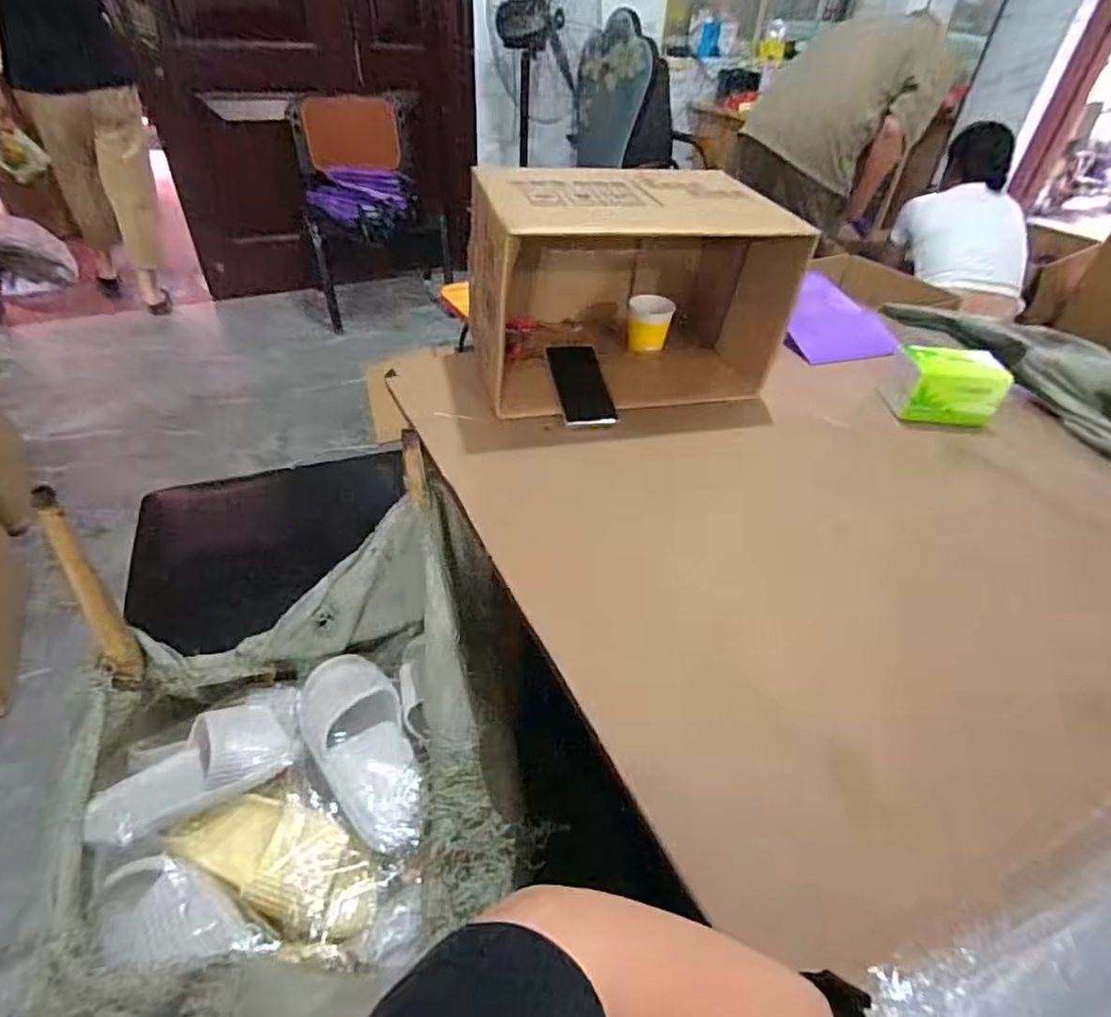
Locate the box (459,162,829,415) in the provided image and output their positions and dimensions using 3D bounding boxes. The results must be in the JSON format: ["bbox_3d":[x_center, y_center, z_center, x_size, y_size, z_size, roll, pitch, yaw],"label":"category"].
[{"bbox_3d":[0.101,-0.335,0.908,0.429,0.265,0.322,-6,41,-11],"label":"box"}]

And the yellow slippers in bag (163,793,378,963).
[{"bbox_3d":[-0.300,0.376,0.647,0.245,0.069,0.111,21,43,19],"label":"yellow slippers in bag"}]

